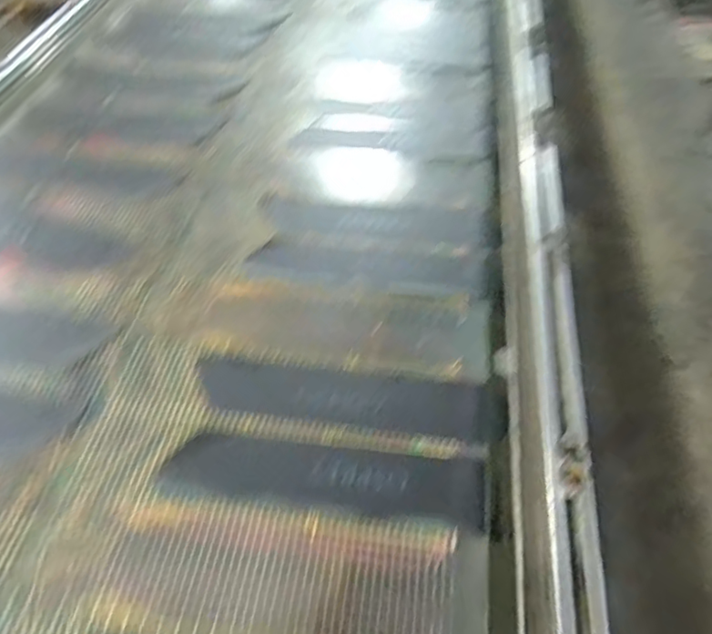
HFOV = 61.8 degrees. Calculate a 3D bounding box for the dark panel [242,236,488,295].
[{"bbox_3d":[0.022,-0.092,1.021,0.397,0.026,0.104,7,52,1],"label":"dark panel"}]

